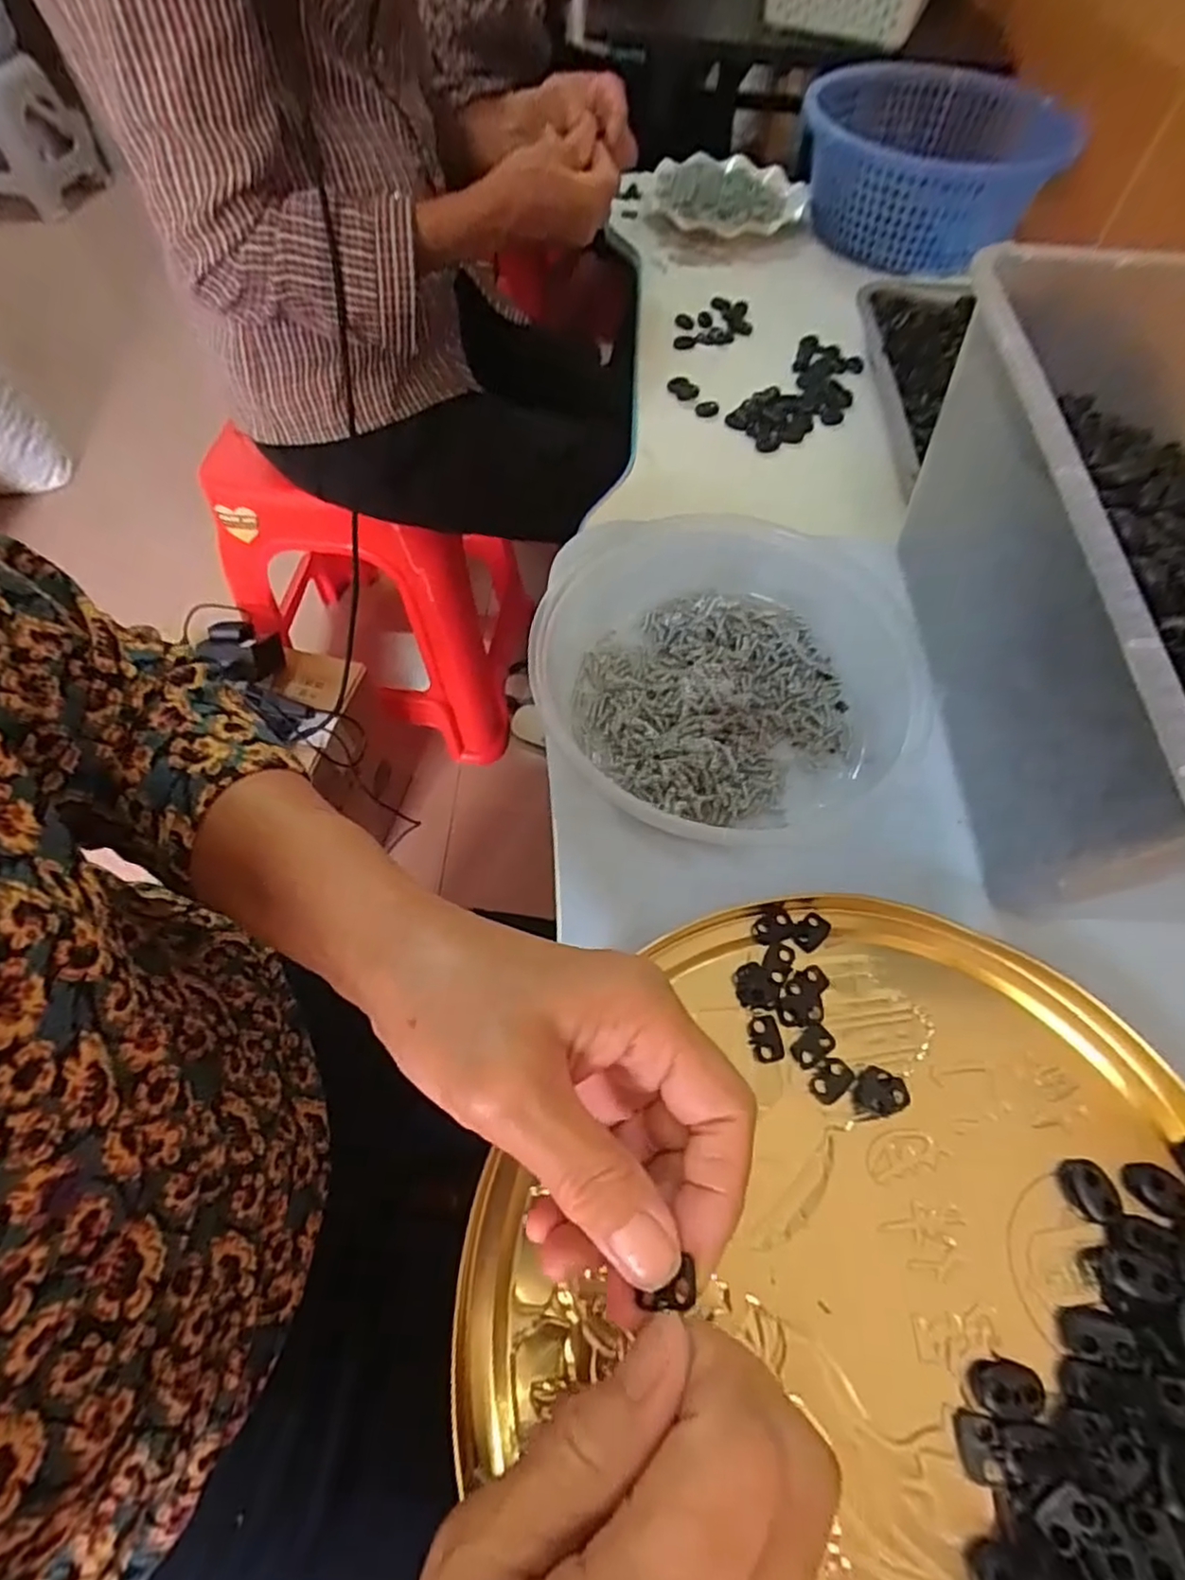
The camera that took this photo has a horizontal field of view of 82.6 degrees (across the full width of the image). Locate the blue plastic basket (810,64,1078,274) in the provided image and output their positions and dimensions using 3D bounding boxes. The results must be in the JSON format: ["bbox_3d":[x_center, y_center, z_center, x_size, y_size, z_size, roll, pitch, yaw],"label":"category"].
[{"bbox_3d":[0.356,-0.680,0.739,0.247,0.119,0.262,3,61,0],"label":"blue plastic basket"}]

